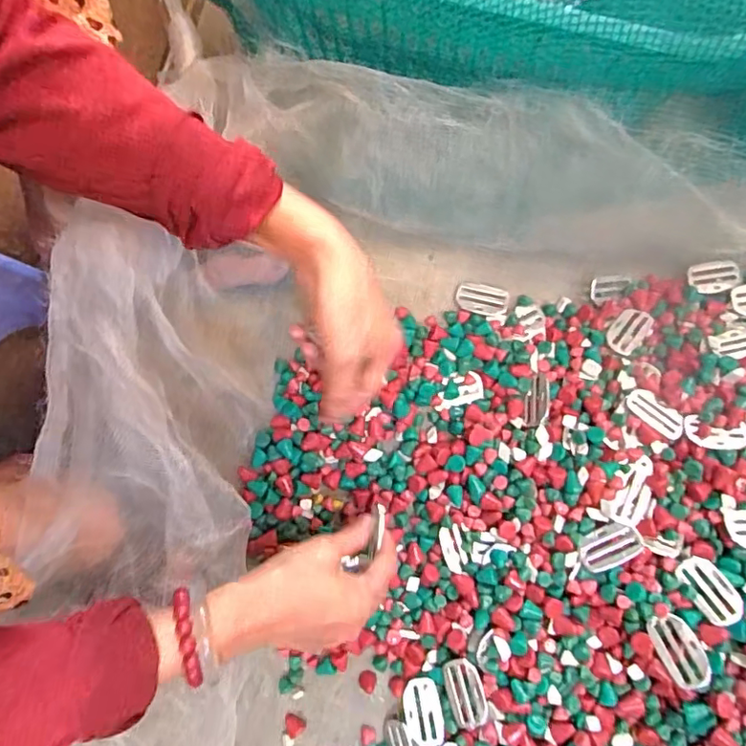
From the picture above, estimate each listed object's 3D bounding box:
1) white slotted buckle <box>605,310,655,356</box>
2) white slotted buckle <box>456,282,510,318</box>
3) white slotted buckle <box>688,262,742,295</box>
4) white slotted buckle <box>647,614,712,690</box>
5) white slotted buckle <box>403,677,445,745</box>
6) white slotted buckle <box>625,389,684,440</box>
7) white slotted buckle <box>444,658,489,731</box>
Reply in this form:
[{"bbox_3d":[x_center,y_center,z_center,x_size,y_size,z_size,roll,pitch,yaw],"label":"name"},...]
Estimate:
[{"bbox_3d":[0.222,-0.036,0.479,0.028,0.011,0.047,39,82,9],"label":"white slotted buckle"},{"bbox_3d":[0.098,-0.065,0.493,0.045,0.008,0.029,15,79,5],"label":"white slotted buckle"},{"bbox_3d":[0.298,-0.083,0.482,0.043,0.004,0.027,-1,94,1],"label":"white slotted buckle"},{"bbox_3d":[0.215,0.194,0.384,0.026,0.004,0.048,-31,62,11],"label":"white slotted buckle"},{"bbox_3d":[0.039,0.261,0.423,0.029,0.011,0.046,-7,78,0],"label":"white slotted buckle"},{"bbox_3d":[0.225,0.032,0.440,0.022,0.004,0.046,-45,68,-8],"label":"white slotted buckle"},{"bbox_3d":[0.070,0.241,0.415,0.028,0.011,0.045,-31,67,21],"label":"white slotted buckle"}]

